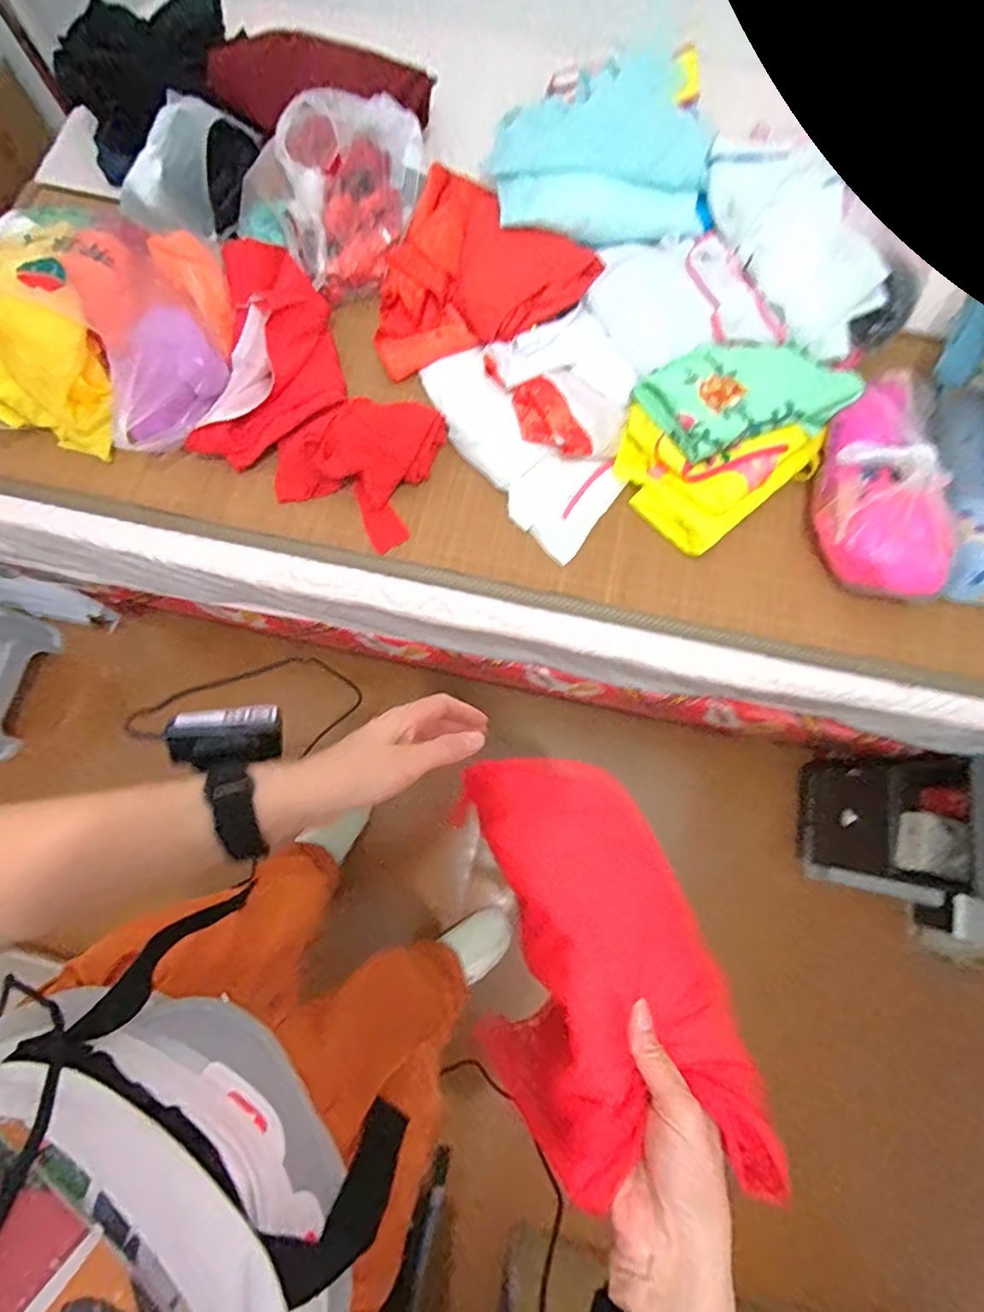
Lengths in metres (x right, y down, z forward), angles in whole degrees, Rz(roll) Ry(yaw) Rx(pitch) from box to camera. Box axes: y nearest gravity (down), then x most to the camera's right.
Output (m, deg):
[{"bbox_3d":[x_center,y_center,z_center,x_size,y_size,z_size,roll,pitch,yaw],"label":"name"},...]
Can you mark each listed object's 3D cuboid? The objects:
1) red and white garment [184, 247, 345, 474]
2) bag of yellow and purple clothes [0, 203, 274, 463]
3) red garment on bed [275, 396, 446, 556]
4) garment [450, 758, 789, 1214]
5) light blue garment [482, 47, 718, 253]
[{"bbox_3d":[-0.317,-0.440,0.837,0.194,0.102,0.327,12,76,4],"label":"red and white garment"},{"bbox_3d":[-0.535,-0.459,0.790,0.404,0.160,0.351,2,76,2],"label":"bag of yellow and purple clothes"},{"bbox_3d":[-0.203,-0.283,0.816,0.213,0.082,0.196,20,77,6],"label":"red garment on bed"},{"bbox_3d":[0.070,0.195,0.378,0.152,0.107,0.252,-11,76,-2],"label":"garment"},{"bbox_3d":[0.168,-0.815,0.880,0.349,0.052,0.333,4,76,2],"label":"light blue garment"}]

